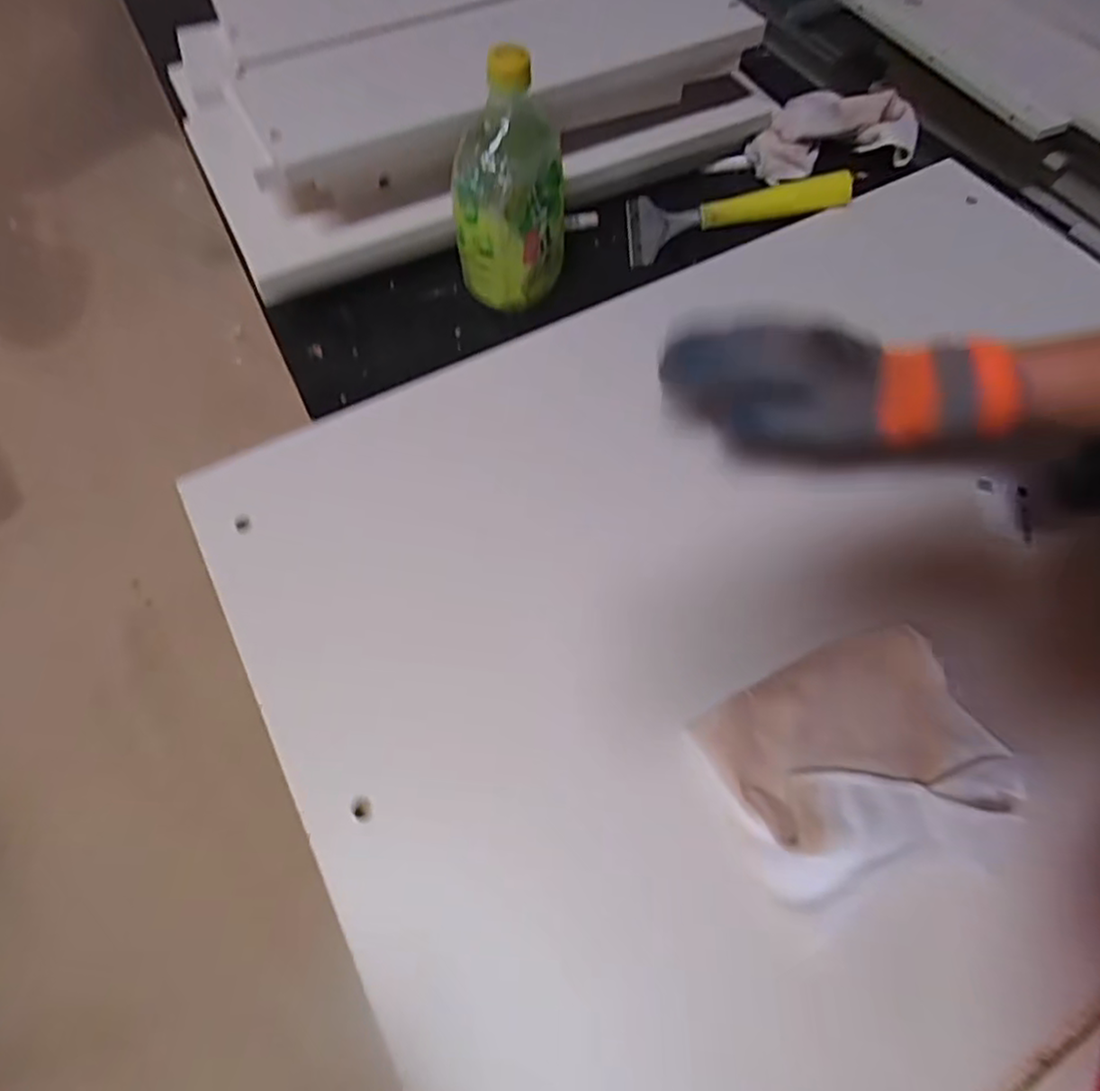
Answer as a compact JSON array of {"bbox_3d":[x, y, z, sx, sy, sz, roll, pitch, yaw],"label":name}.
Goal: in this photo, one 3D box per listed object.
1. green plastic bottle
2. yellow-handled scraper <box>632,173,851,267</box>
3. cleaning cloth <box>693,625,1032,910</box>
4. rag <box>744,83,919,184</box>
[{"bbox_3d":[-0.032,-0.283,0.521,0.085,0.177,0.077,-1,61,0],"label":"green plastic bottle"},{"bbox_3d":[0.180,-0.330,0.648,0.222,0.035,0.078,-14,62,-7],"label":"yellow-handled scraper"},{"bbox_3d":[0.179,0.122,0.387,0.159,0.032,0.123,-20,63,-10],"label":"cleaning cloth"},{"bbox_3d":[0.289,-0.425,0.687,0.172,0.045,0.081,-10,61,-5],"label":"rag"}]

